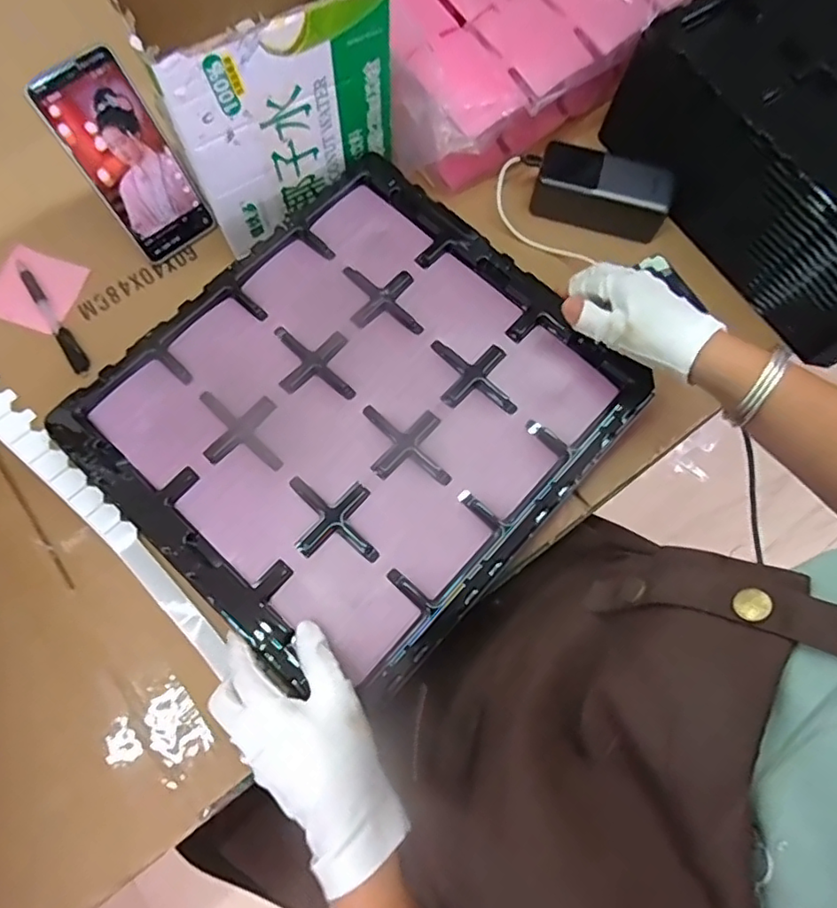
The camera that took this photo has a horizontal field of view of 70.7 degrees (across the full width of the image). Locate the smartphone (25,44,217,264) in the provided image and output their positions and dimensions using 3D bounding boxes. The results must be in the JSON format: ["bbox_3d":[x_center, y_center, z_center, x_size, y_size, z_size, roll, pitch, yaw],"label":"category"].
[{"bbox_3d":[-0.255,-0.258,0.527,0.078,0.165,0.007,-41,49,-12],"label":"smartphone"}]

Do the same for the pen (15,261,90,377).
[{"bbox_3d":[-0.347,-0.129,0.559,0.015,0.008,0.138,-34,78,-11],"label":"pen"}]

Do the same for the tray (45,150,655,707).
[{"bbox_3d":[-0.047,-0.039,0.479,0.333,0.018,0.364,41,77,9],"label":"tray"}]

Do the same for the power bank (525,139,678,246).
[{"bbox_3d":[0.185,-0.265,0.591,0.129,0.052,0.056,18,74,3],"label":"power bank"}]

